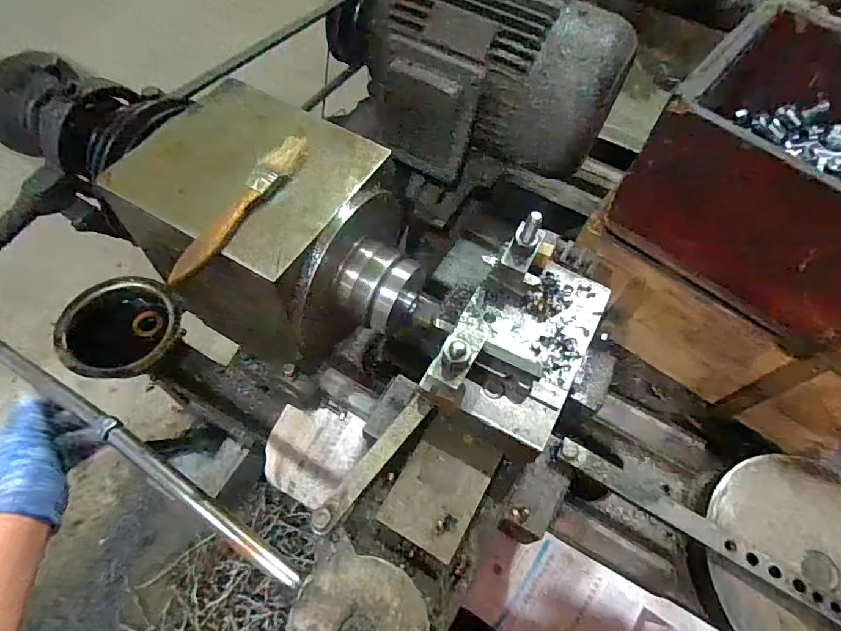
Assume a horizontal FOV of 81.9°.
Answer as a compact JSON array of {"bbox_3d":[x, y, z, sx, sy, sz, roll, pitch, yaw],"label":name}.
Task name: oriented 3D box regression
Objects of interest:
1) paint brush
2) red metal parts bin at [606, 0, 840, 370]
[{"bbox_3d":[-0.132,-0.082,0.354,0.025,0.011,0.150,25,61,10],"label":"paint brush"},{"bbox_3d":[0.400,-0.111,0.468,0.330,0.158,0.228,37,64,16],"label":"red metal parts bin"}]

